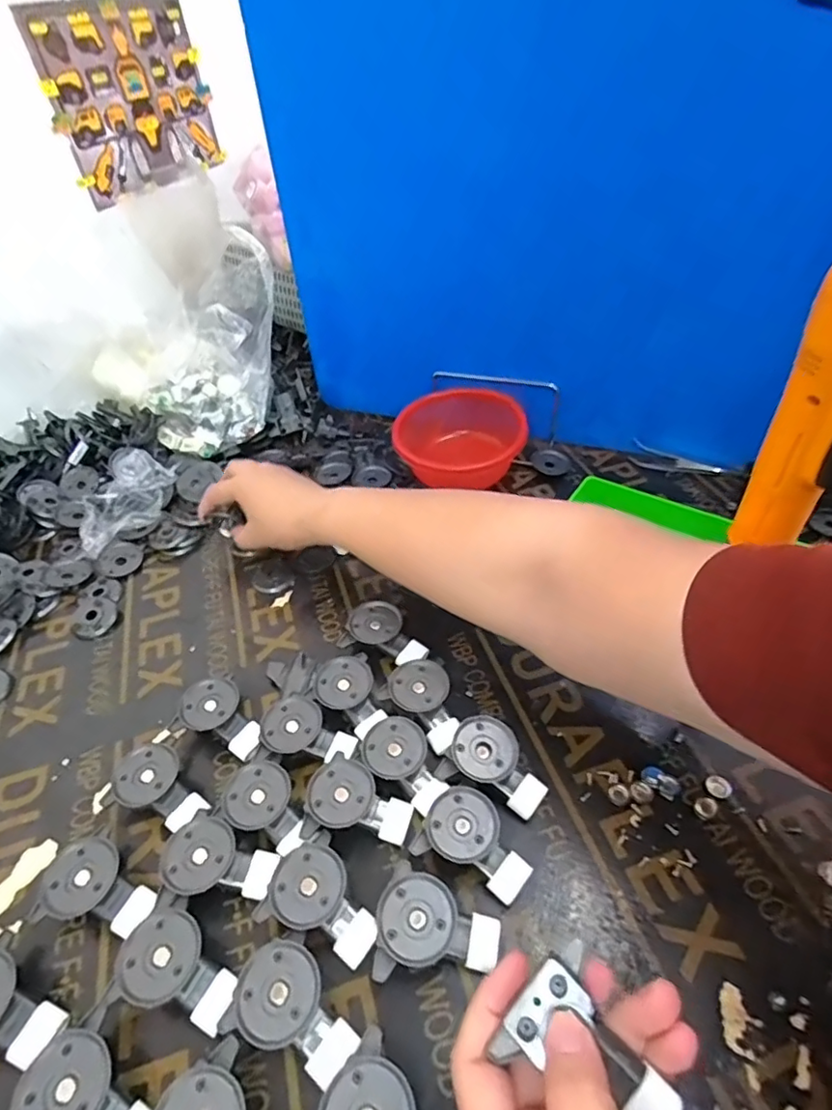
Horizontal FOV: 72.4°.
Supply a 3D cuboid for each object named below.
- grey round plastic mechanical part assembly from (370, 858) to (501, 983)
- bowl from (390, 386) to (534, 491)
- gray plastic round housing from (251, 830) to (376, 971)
[{"bbox_3d":[0.009,0.213,0.313,0.064,0.028,0.052,16,48,22],"label":"grey round plastic mechanical part assembly"},{"bbox_3d":[0.051,-0.127,0.631,0.127,0.068,0.148,16,48,22],"label":"bowl"},{"bbox_3d":[-0.053,0.203,0.329,0.064,0.028,0.053,28,53,31],"label":"gray plastic round housing"}]

